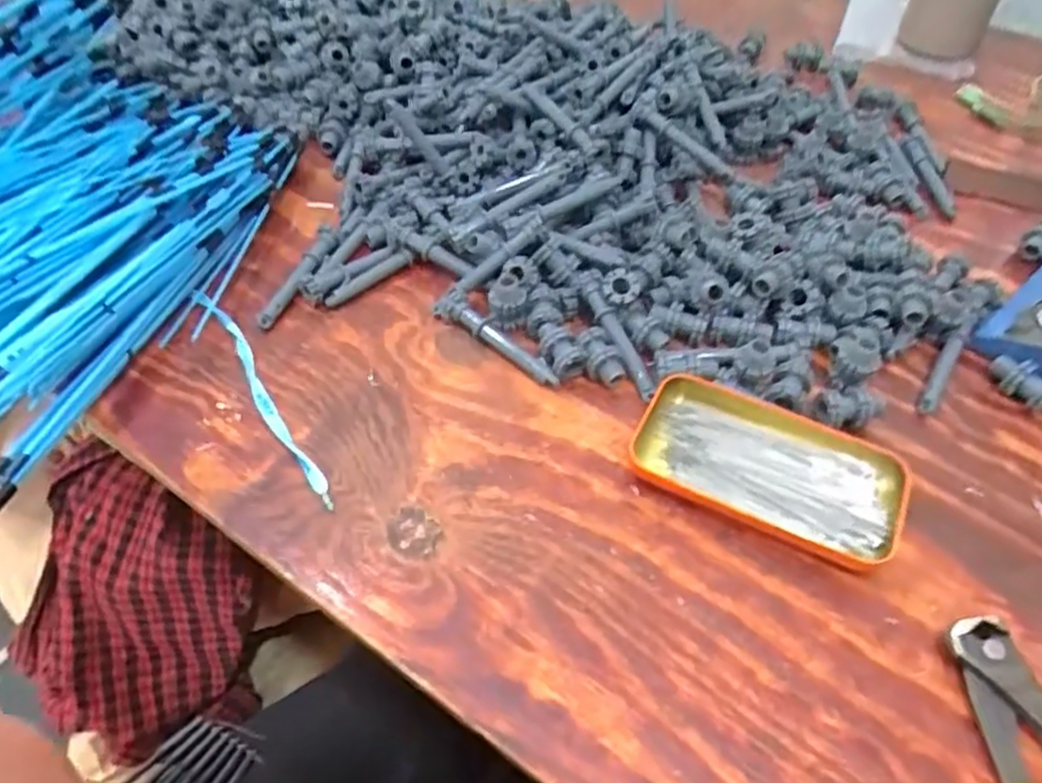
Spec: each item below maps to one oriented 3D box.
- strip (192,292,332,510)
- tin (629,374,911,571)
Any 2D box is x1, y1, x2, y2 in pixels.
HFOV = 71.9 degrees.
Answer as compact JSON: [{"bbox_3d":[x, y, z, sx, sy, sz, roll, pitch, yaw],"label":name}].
[{"bbox_3d":[-0.164,-0.007,0.446,0.014,0.008,0.208,-26,56,-23],"label":"strip"},{"bbox_3d":[0.138,0.043,0.405,0.143,0.018,0.079,20,52,14],"label":"tin"}]

